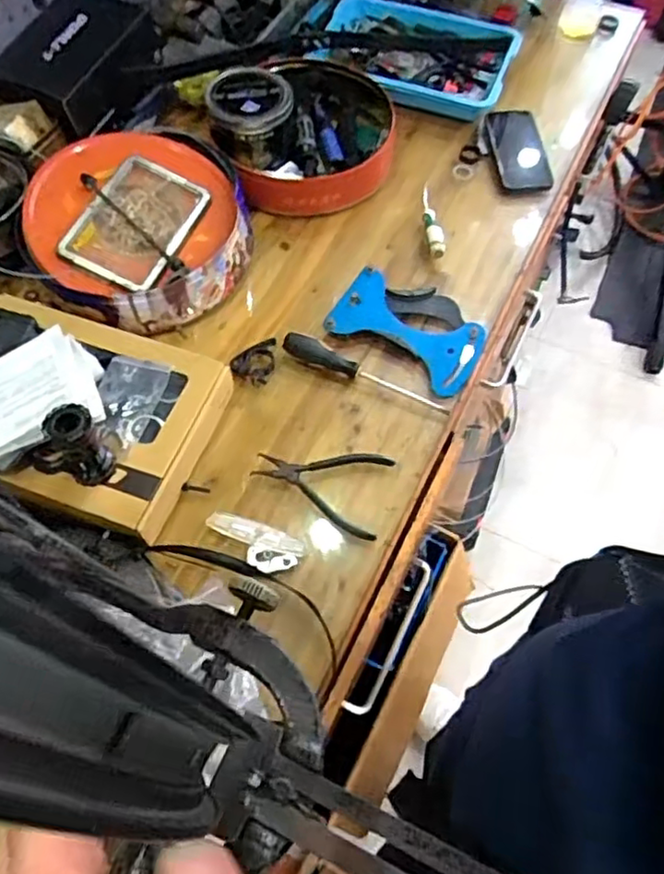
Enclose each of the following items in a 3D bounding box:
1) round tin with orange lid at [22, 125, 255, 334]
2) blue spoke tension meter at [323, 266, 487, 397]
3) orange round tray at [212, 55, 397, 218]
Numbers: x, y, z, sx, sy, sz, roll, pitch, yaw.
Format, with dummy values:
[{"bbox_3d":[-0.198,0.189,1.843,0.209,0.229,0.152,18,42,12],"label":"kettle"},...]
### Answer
[{"bbox_3d":[-0.245,-0.279,0.857,0.275,0.107,0.259,0,61,0],"label":"round tin with orange lid"},{"bbox_3d":[0.104,-0.142,0.855,0.194,0.041,0.132,30,66,15],"label":"blue spoke tension meter"},{"bbox_3d":[-0.034,-0.464,0.991,0.264,0.064,0.293,-3,61,-2],"label":"orange round tray"}]

